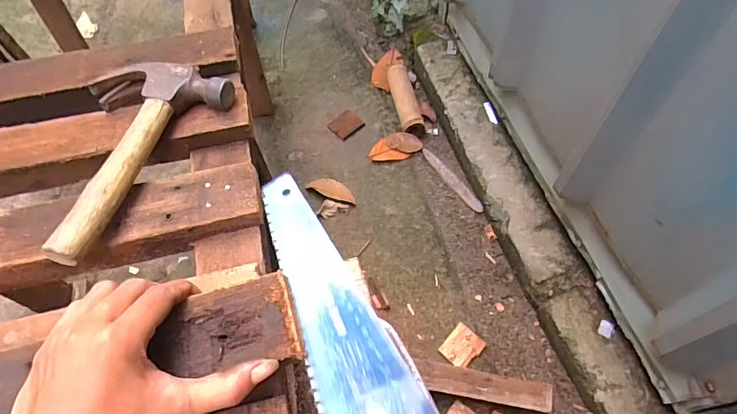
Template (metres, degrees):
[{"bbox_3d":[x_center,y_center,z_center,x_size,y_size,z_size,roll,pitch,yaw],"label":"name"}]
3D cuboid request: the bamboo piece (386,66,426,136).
[{"bbox_3d":[0.083,-0.248,1.035,0.051,0.041,0.191,-10,58,-5],"label":"bamboo piece"}]

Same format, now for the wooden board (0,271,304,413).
[{"bbox_3d":[-0.241,0.127,0.292,0.397,0.029,0.060,-15,58,-6],"label":"wooden board"}]

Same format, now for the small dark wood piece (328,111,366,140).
[{"bbox_3d":[-0.049,-0.182,1.016,0.057,0.012,0.065,38,66,22],"label":"small dark wood piece"}]

